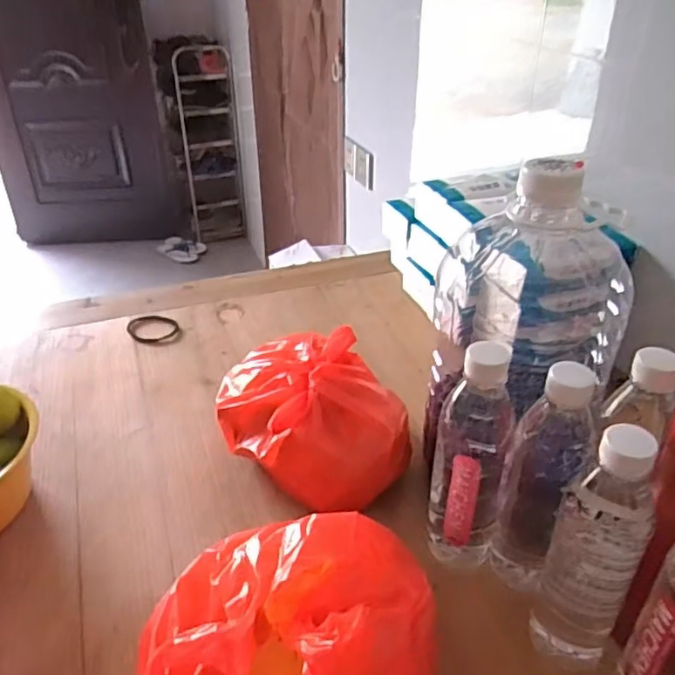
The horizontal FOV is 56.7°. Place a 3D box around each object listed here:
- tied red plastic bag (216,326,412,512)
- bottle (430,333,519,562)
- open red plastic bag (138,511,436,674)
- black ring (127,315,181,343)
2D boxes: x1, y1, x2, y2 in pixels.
[{"bbox_3d":[-0.027,0.086,0.659,0.164,0.111,0.215,-20,38,-28],"label":"tied red plastic bag"},{"bbox_3d":[0.110,0.100,0.519,0.059,0.224,0.053,8,36,14],"label":"bottle"},{"bbox_3d":[-0.036,0.232,0.454,0.217,0.103,0.191,-2,35,-1],"label":"open red plastic bag"},{"bbox_3d":[-0.262,-0.014,0.892,0.067,0.004,0.074,-19,39,-23],"label":"black ring"}]

